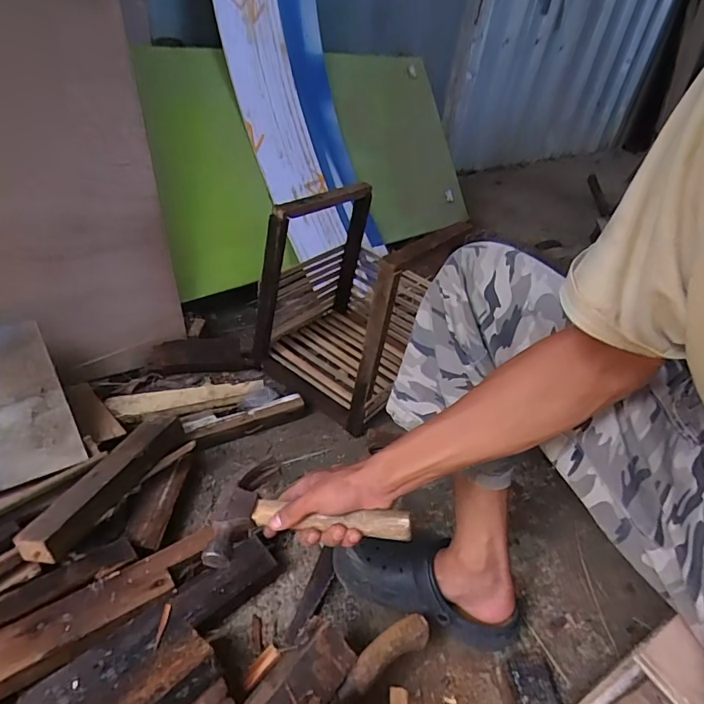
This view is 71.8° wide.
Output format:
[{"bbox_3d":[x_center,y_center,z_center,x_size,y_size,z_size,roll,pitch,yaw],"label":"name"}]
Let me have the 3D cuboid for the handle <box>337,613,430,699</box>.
[{"bbox_3d":[0.040,0.367,0.593,0.133,0.025,0.034,-17,45,-32],"label":"handle"}]

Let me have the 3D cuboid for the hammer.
[{"bbox_3d":[-0.044,0.169,0.531,0.212,0.034,0.128,-3,35,13],"label":"hammer"}]

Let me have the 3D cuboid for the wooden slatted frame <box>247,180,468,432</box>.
[{"bbox_3d":[0.008,-0.109,1.009,0.316,0.379,0.331,31,42,24],"label":"wooden slatted frame"}]

